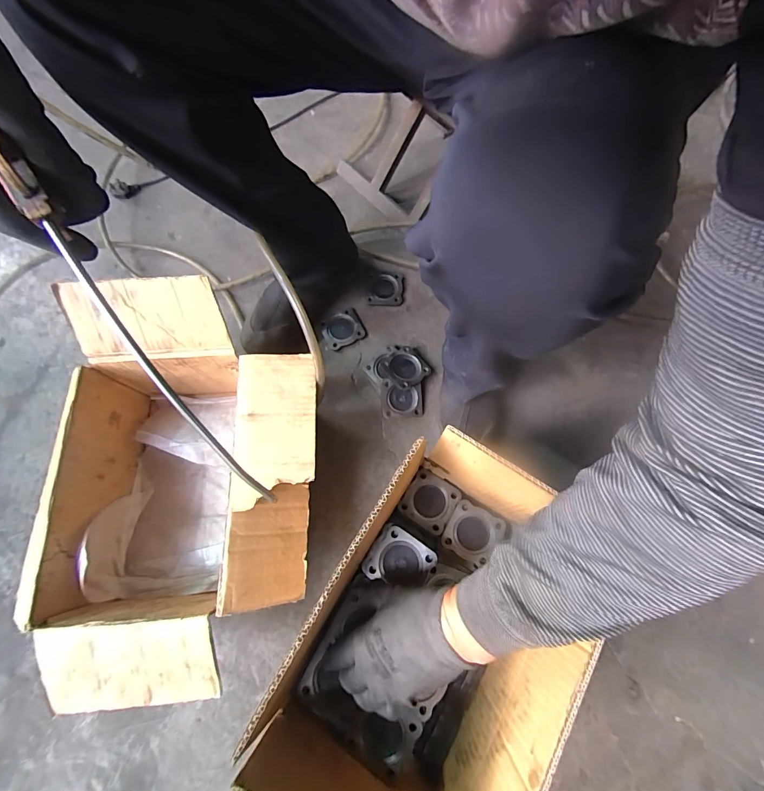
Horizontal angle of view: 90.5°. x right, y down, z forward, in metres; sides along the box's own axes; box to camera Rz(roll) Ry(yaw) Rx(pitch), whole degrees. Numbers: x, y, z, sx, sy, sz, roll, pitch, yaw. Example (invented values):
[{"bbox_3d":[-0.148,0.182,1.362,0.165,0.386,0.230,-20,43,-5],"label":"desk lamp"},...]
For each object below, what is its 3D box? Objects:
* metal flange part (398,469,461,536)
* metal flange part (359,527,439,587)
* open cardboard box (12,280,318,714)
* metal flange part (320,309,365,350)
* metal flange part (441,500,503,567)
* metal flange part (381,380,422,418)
[{"bbox_3d":[0.065,0.142,0.511,0.065,0.009,0.066,31,76,9],"label":"metal flange part"},{"bbox_3d":[0.021,0.202,0.457,0.071,0.011,0.066,34,77,10],"label":"metal flange part"},{"bbox_3d":[-0.268,0.121,0.499,0.368,0.230,0.467,-3,74,-1],"label":"open cardboard box"},{"bbox_3d":[-0.071,-0.119,0.680,0.067,0.012,0.059,-26,75,-7],"label":"metal flange part"},{"bbox_3d":[0.119,0.181,0.498,0.063,0.011,0.064,29,76,8],"label":"metal flange part"},{"bbox_3d":[0.034,0.007,0.635,0.068,0.016,0.061,-3,90,-3],"label":"metal flange part"}]

